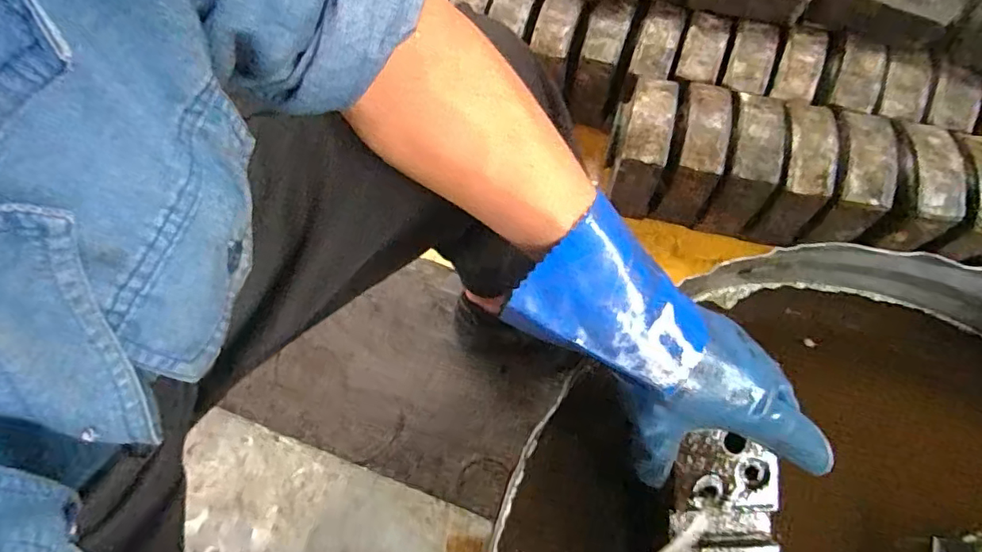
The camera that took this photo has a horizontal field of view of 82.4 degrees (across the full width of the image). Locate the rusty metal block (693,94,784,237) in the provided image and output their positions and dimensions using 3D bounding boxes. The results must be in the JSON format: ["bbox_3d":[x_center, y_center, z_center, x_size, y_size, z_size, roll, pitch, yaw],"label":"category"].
[{"bbox_3d":[0.390,-0.169,0.868,0.073,0.136,0.187,16,68,9],"label":"rusty metal block"}]

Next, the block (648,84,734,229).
[{"bbox_3d":[0.320,-0.193,0.879,0.065,0.131,0.163,12,68,6],"label":"block"}]

